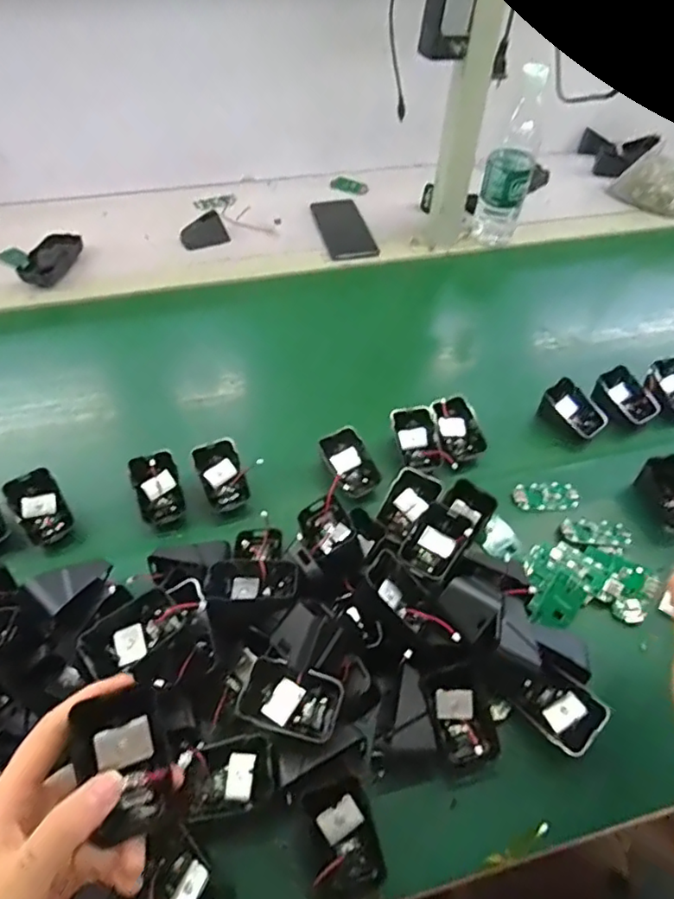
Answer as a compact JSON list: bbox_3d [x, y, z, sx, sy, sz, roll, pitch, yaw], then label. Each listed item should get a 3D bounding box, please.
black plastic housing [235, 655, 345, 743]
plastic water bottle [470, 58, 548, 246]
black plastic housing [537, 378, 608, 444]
[{"bbox_3d":[-0.033,0.179,0.407,0.069,0.020,0.043,12,51,8],"label":"black plastic housing"},{"bbox_3d":[0.241,-0.393,0.783,0.061,0.228,0.060,11,51,6],"label":"plastic water bottle"},{"bbox_3d":[0.263,-0.042,0.632,0.037,0.042,0.067,-36,60,-27],"label":"black plastic housing"}]

